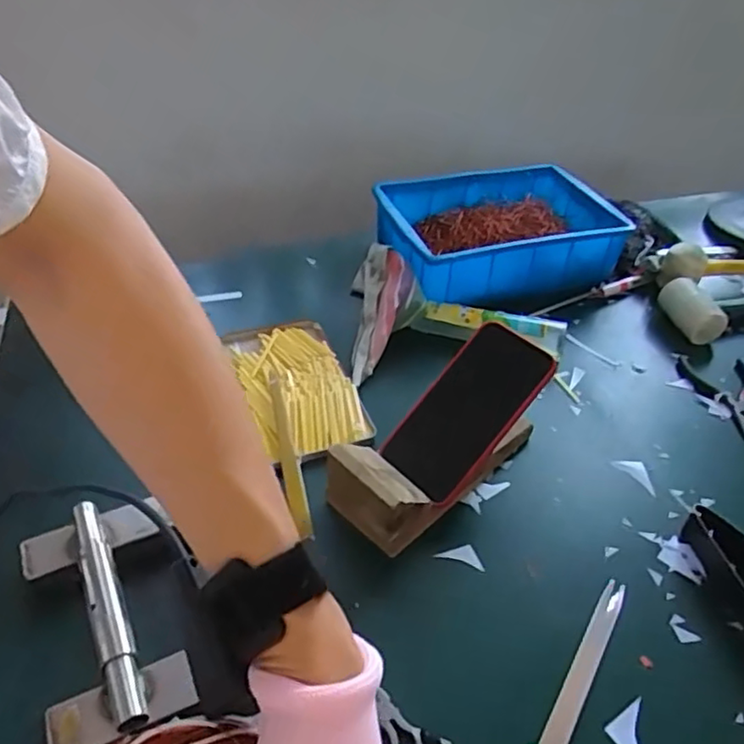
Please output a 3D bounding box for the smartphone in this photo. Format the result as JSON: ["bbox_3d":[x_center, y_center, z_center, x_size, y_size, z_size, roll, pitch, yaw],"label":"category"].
[{"bbox_3d":[0.085,0.033,0.572,0.074,0.015,0.162,39,84,17],"label":"smartphone"}]

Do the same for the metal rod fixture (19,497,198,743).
[{"bbox_3d":[-0.189,0.169,0.457,0.095,0.032,0.172,-18,43,-20],"label":"metal rod fixture"}]

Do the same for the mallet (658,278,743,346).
[{"bbox_3d":[0.495,-0.100,0.809,0.286,0.051,0.079,-11,43,-16],"label":"mallet"}]

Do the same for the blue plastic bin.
[{"bbox_3d":[0.166,-0.177,0.859,0.312,0.107,0.193,-11,43,-16],"label":"blue plastic bin"}]

